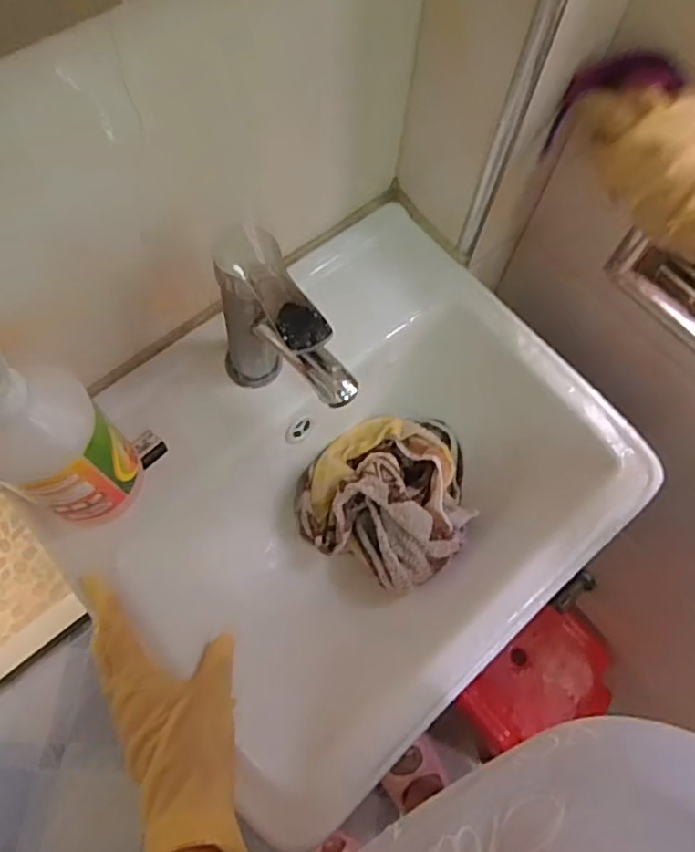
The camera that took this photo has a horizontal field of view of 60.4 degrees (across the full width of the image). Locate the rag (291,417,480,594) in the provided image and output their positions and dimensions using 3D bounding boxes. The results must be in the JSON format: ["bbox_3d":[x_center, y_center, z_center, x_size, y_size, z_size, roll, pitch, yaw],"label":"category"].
[{"bbox_3d":[0.045,0.055,0.552,0.154,0.074,0.166,29,69,9],"label":"rag"}]

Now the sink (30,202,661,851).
[{"bbox_3d":[0.008,0.055,0.535,0.413,0.133,0.346,-38,74,-16],"label":"sink"}]

